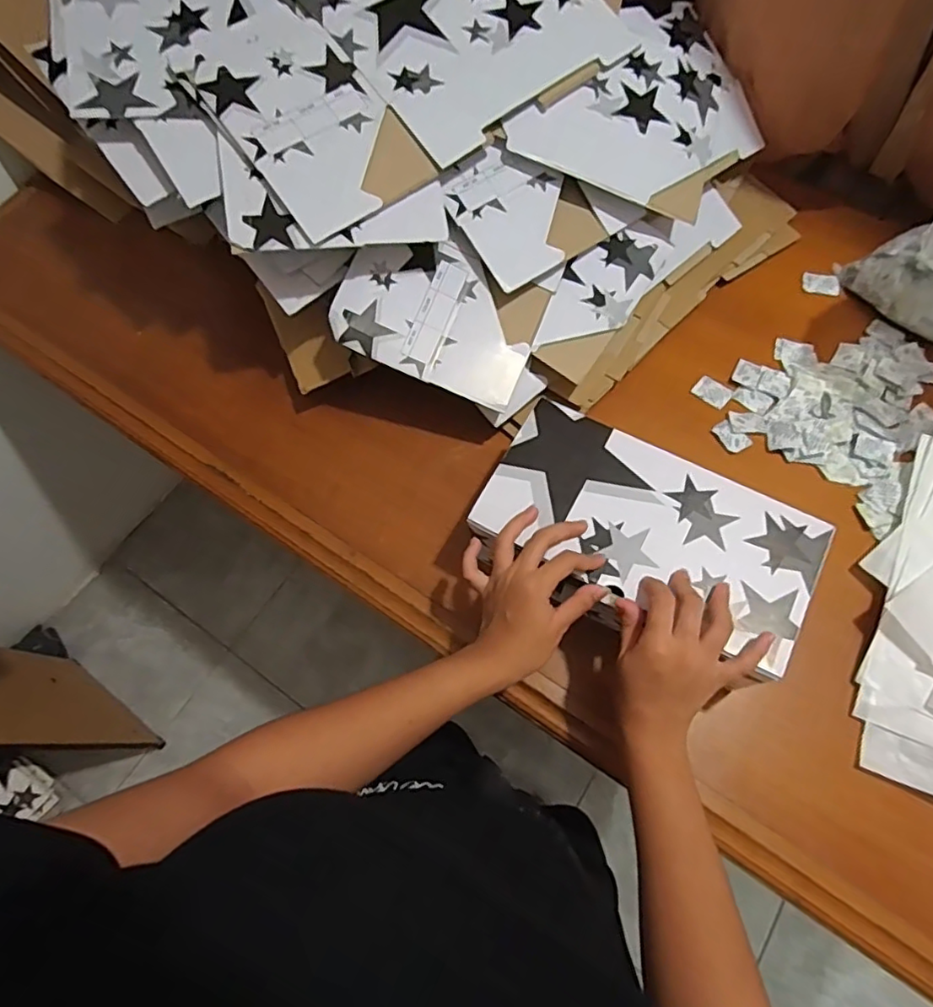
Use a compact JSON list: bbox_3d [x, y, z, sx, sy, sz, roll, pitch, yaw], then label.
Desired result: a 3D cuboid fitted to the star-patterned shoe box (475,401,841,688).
[{"bbox_3d":[0.158,0.033,0.543,0.277,0.085,0.152,24,71,12],"label":"star-patterned shoe box"}]

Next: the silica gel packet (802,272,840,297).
[{"bbox_3d":[0.435,-0.270,0.719,0.043,0.005,0.029,15,69,7],"label":"silica gel packet"}]

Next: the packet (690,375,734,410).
[{"bbox_3d":[0.280,-0.127,0.669,0.040,0.004,0.032,39,74,15],"label":"packet"}]

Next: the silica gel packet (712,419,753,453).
[{"bbox_3d":[0.291,-0.075,0.644,0.026,0.004,0.040,-28,70,-10],"label":"silica gel packet"}]

